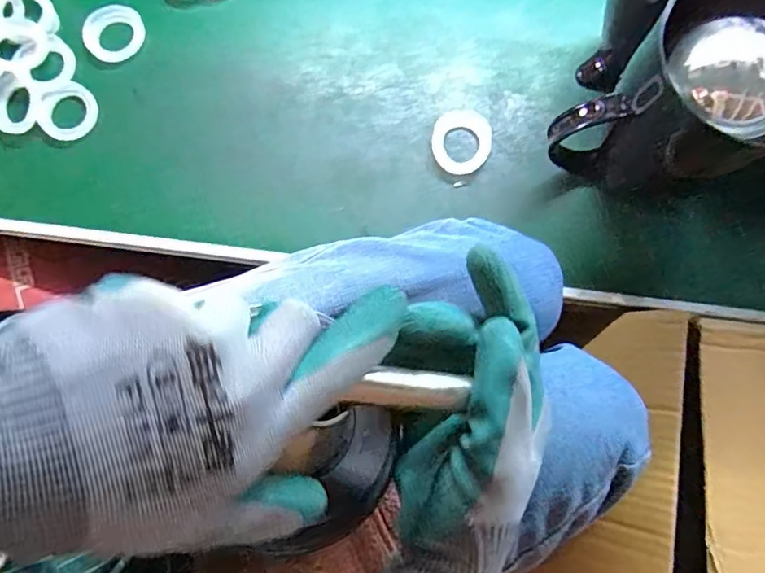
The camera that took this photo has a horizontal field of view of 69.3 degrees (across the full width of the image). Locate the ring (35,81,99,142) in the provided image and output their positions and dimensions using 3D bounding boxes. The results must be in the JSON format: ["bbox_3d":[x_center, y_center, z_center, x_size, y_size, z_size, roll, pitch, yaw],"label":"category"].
[{"bbox_3d":[-0.310,-0.173,0.546,0.056,0.014,0.057,0,76,1],"label":"ring"}]

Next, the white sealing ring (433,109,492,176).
[{"bbox_3d":[0.076,-0.140,0.531,0.056,0.006,0.065,16,76,5],"label":"white sealing ring"}]

